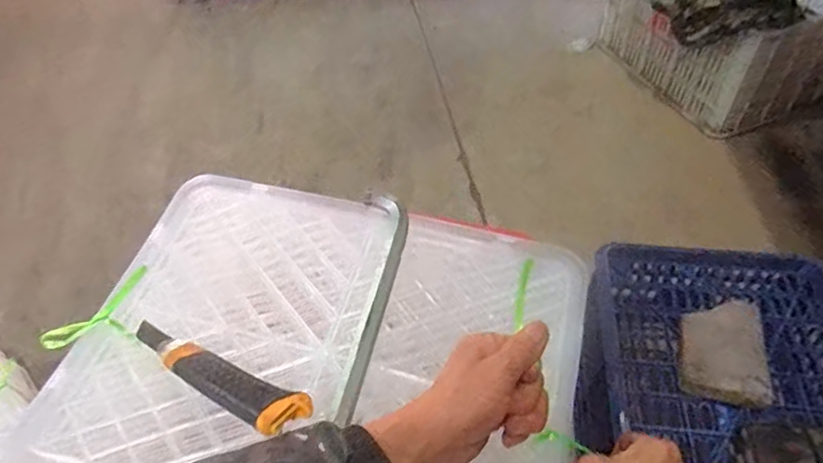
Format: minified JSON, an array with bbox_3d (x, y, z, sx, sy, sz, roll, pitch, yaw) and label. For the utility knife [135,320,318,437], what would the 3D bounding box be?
[{"bbox_3d":[-0.165,0.118,0.468,0.182,0.018,0.036,20,53,19],"label":"utility knife"}]

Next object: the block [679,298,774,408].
[{"bbox_3d":[0.391,0.143,0.722,0.097,0.028,0.152,10,51,12],"label":"block"}]

